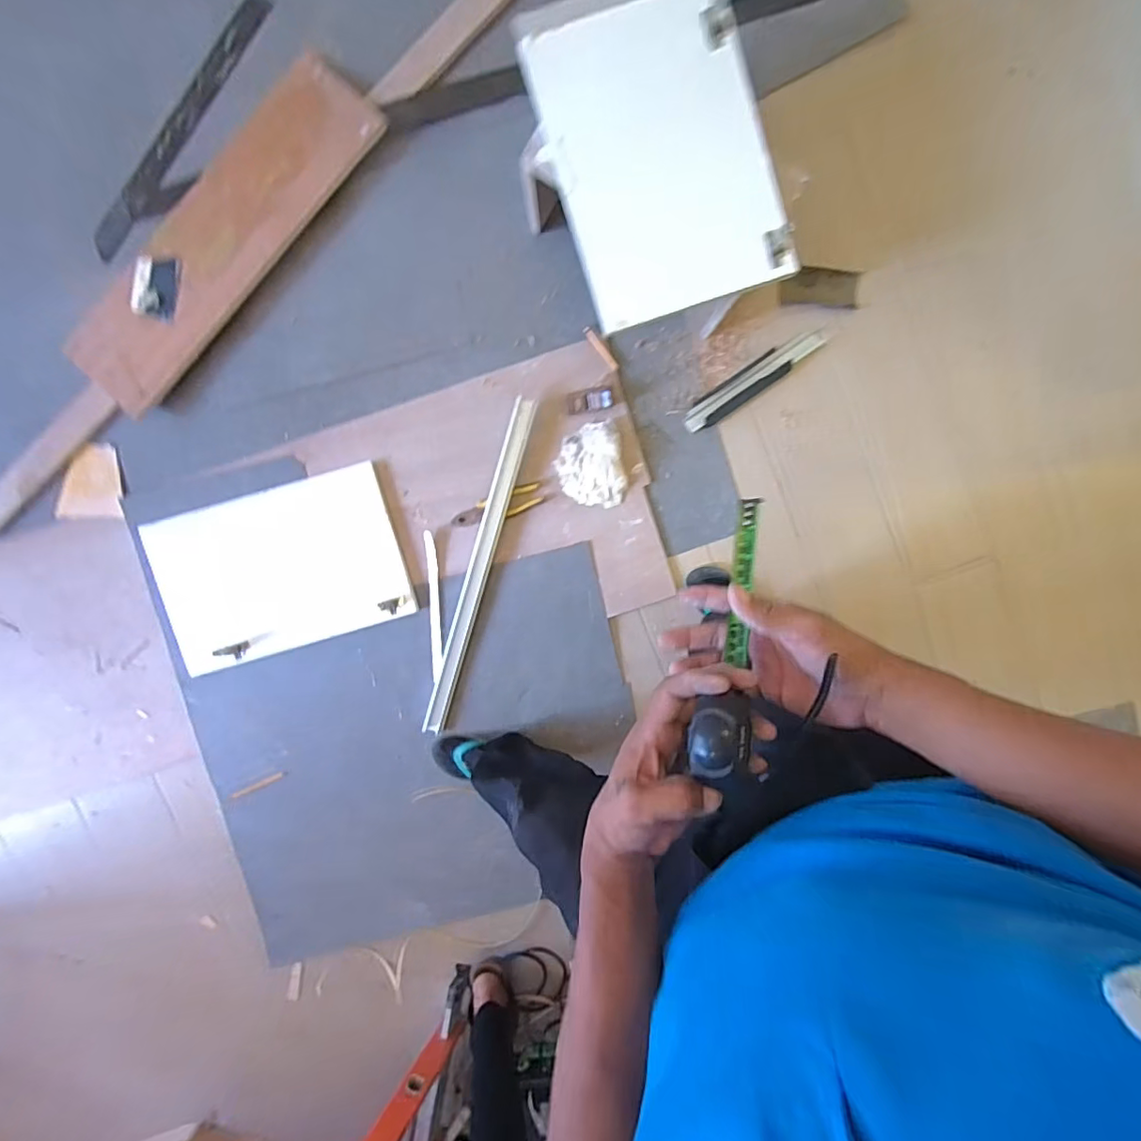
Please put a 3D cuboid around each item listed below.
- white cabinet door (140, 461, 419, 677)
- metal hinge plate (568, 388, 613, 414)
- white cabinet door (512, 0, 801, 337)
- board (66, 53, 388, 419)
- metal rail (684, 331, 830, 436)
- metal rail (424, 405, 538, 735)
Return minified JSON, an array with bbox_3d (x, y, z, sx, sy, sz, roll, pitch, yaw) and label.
[{"bbox_3d":[-0.633,-0.004,1.206,0.513,0.038,0.347,-15,94,1],"label":"white cabinet door"},{"bbox_3d":[0.044,-0.362,1.173,0.096,0.031,0.041,-11,97,0],"label":"metal hinge plate"},{"bbox_3d":[0.149,-0.709,0.930,0.344,0.027,0.510,-17,99,6],"label":"white cabinet door"},{"bbox_3d":[-0.719,-0.692,1.136,0.211,0.039,0.807,42,94,-6],"label":"board"},{"bbox_3d":[0.403,-0.423,1.208,0.351,0.011,0.066,-34,96,3],"label":"metal rail"},{"bbox_3d":[-0.207,0.000,1.232,0.047,0.015,0.770,17,94,-2],"label":"metal rail"}]

